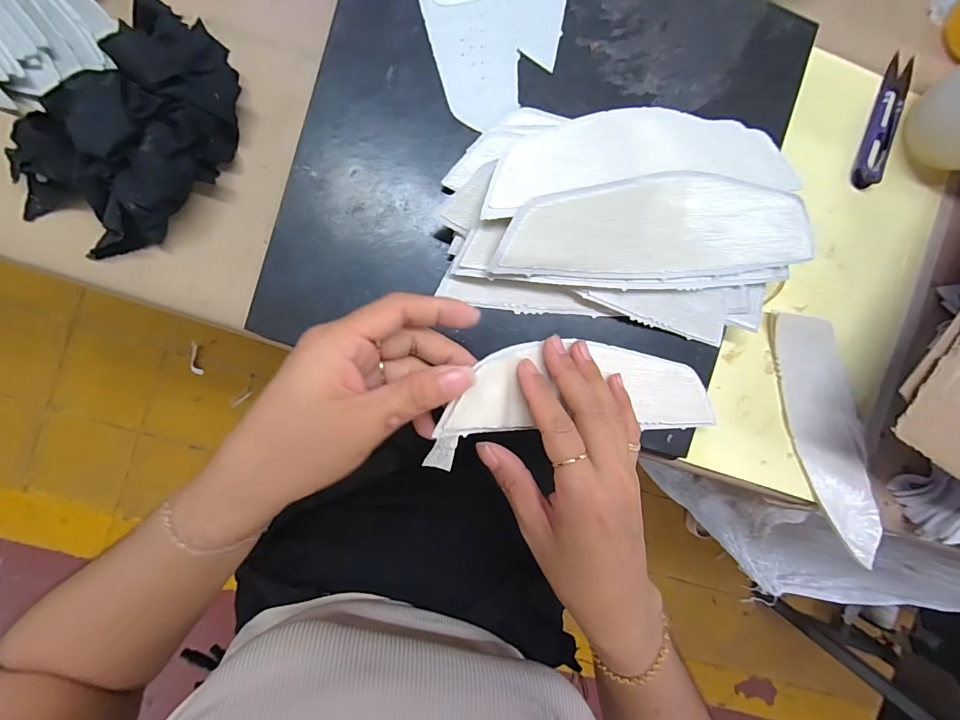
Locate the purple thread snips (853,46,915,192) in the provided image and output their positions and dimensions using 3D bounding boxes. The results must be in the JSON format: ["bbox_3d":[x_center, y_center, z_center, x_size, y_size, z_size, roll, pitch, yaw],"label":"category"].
[{"bbox_3d":[0.299,-0.177,0.316,0.020,0.011,0.101,18,91,-6],"label":"purple thread snips"}]

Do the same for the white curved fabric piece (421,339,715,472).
[{"bbox_3d":[0.062,0.022,0.260,0.189,0.030,0.063,-2,93,-19],"label":"white curved fabric piece"}]

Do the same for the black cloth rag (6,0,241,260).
[{"bbox_3d":[-0.204,-0.131,0.249,0.091,0.045,0.149,40,88,-6],"label":"black cloth rag"}]

